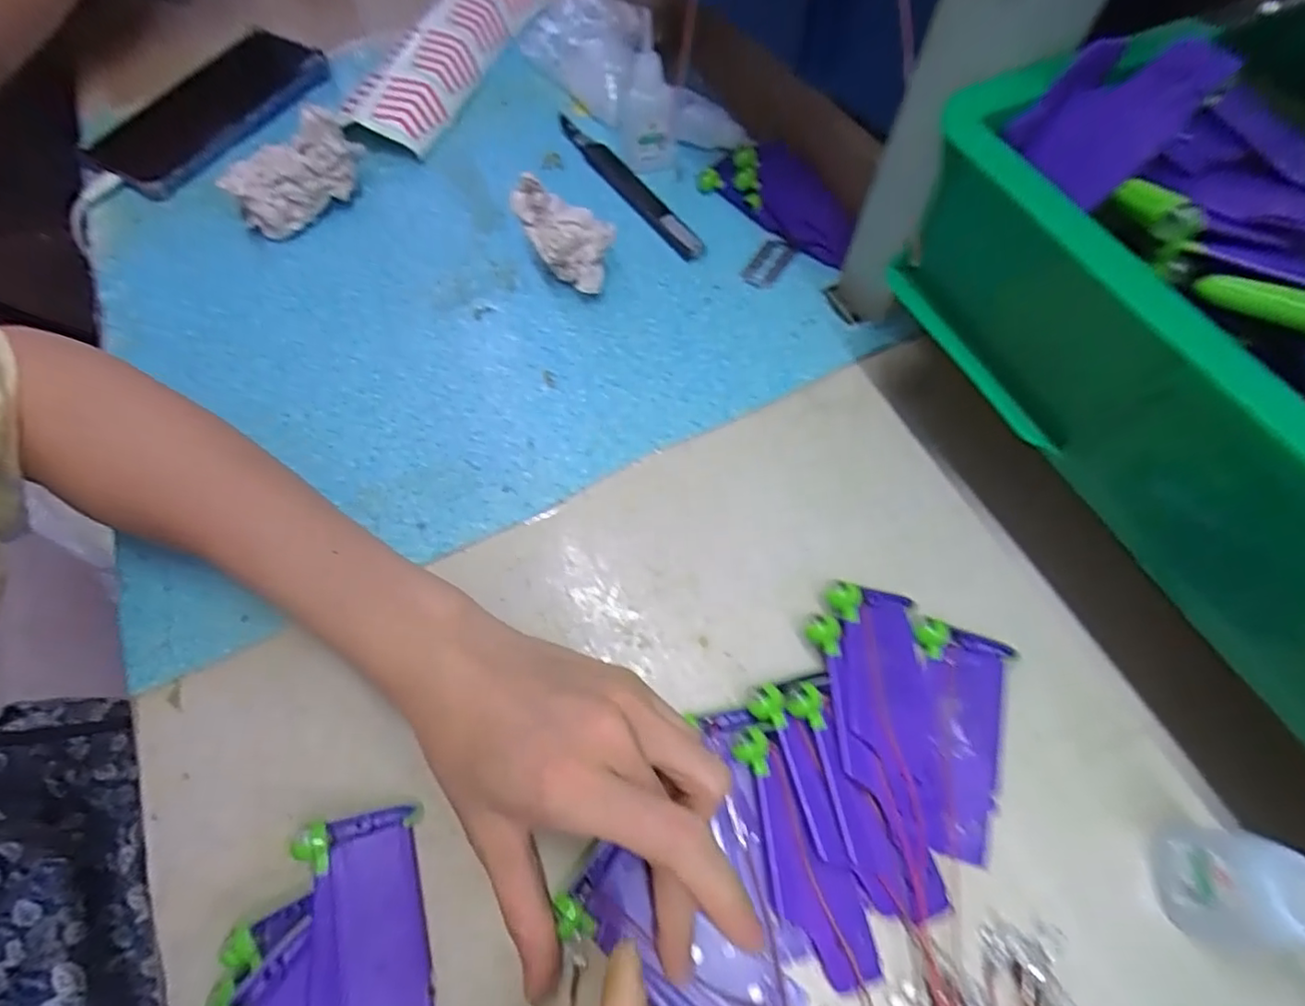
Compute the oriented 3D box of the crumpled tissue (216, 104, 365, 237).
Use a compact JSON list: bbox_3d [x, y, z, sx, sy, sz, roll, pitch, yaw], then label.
[{"bbox_3d":[-0.223,-0.208,0.381,0.082,0.046,0.033,-40,71,-17],"label":"crumpled tissue"}]

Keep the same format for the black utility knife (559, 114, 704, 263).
[{"bbox_3d":[-0.015,-0.213,0.406,0.015,0.020,0.161,-33,69,-15],"label":"black utility knife"}]

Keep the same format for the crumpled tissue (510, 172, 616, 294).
[{"bbox_3d":[-0.051,-0.148,0.344,0.054,0.051,0.042,-1,65,1],"label":"crumpled tissue"}]

